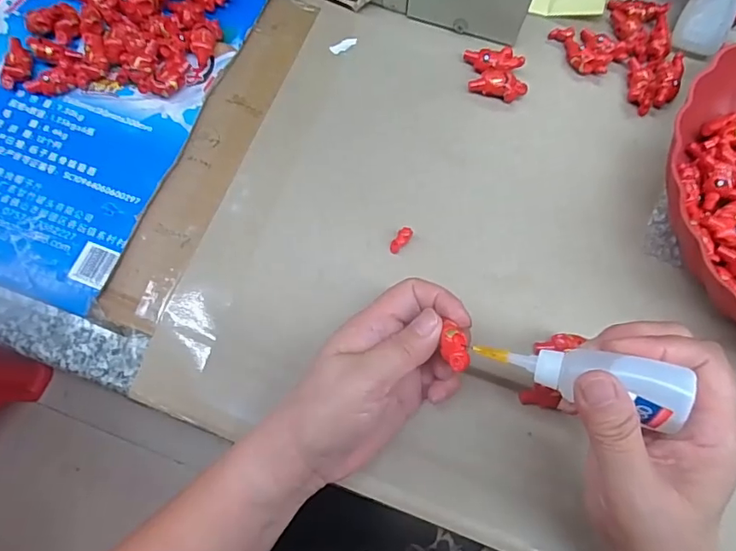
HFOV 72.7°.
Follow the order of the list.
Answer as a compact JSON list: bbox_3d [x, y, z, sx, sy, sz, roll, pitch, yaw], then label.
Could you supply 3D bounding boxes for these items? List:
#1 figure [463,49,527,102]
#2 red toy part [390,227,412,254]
[{"bbox_3d":[0.093,-0.146,0.361,0.041,0.013,0.039,-4,73,-2],"label":"figure"},{"bbox_3d":[0.022,-0.023,0.327,0.010,0.007,0.019,27,74,7],"label":"red toy part"}]

